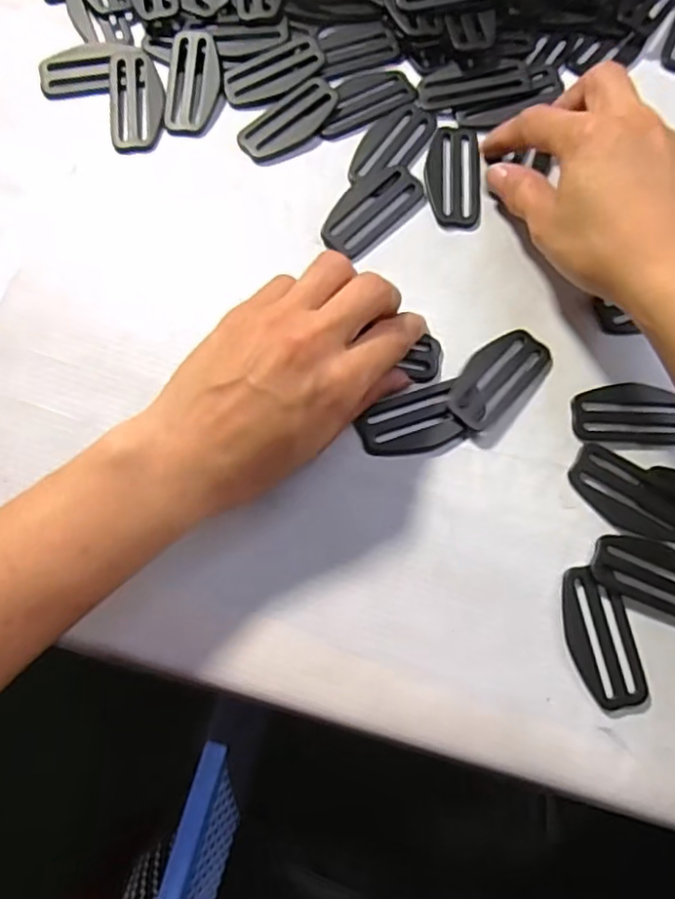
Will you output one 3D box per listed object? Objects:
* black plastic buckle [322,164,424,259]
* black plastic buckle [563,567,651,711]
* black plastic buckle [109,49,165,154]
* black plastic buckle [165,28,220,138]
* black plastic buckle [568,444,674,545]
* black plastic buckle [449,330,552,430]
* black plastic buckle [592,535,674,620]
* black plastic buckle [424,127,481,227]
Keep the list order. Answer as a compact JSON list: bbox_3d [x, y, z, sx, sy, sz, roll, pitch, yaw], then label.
[{"bbox_3d":[0.016,-0.125,0.331,0.059,0.004,0.032,-43,80,-10],"label":"black plastic buckle"},{"bbox_3d":[0.114,0.081,0.276,0.029,0.004,0.060,-10,76,-3],"label":"black plastic buckle"},{"bbox_3d":[-0.111,-0.194,0.353,0.029,0.006,0.062,-6,76,-2],"label":"black plastic buckle"},{"bbox_3d":[-0.079,-0.202,0.349,0.028,0.005,0.063,2,76,0],"label":"black plastic buckle"},{"bbox_3d":[0.136,0.023,0.291,0.063,0.005,0.028,35,78,8],"label":"black plastic buckle"},{"bbox_3d":[0.078,-0.035,0.307,0.028,0.006,0.058,43,79,9],"label":"black plastic buckle"},{"bbox_3d":[0.143,0.057,0.282,0.062,0.005,0.028,24,77,5],"label":"black plastic buckle"},{"bbox_3d":[0.062,-0.146,0.337,0.029,0.004,0.059,2,76,0],"label":"black plastic buckle"}]

